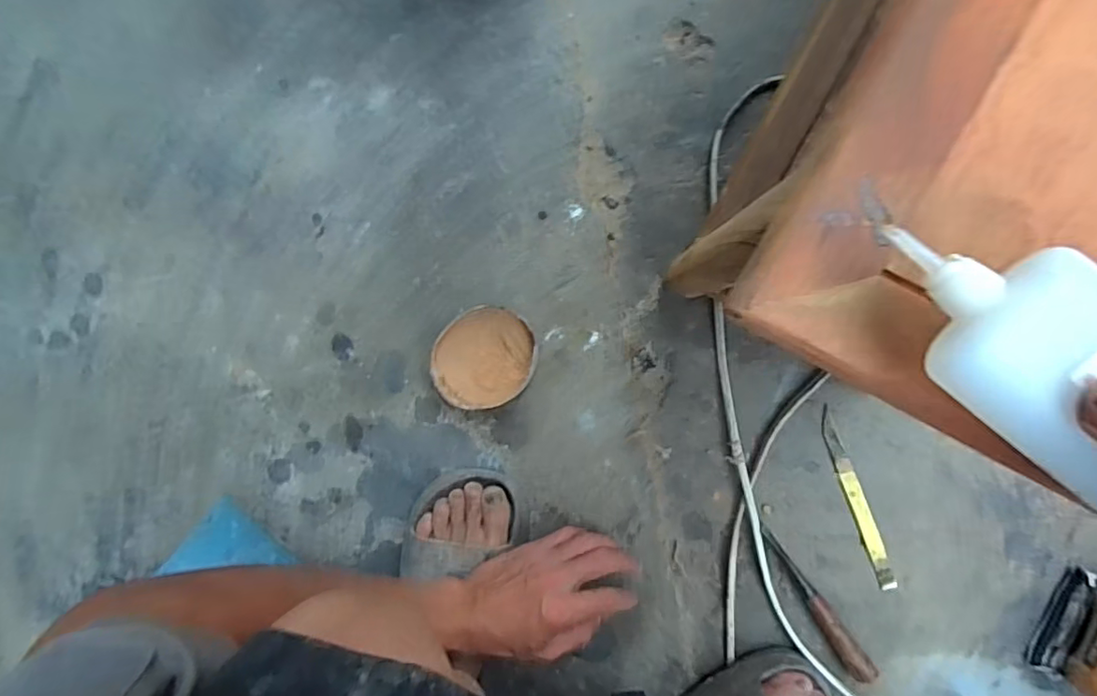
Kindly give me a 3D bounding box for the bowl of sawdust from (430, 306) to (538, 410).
[{"bbox_3d":[-0.059,0.009,0.543,0.098,0.033,0.088,-40,92,7],"label":"bowl of sawdust"}]

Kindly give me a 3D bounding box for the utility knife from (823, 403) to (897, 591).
[{"bbox_3d":[0.293,0.144,0.544,0.019,0.006,0.181,-20,94,6],"label":"utility knife"}]

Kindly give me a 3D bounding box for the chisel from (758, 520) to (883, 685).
[{"bbox_3d":[0.255,0.245,0.547,0.024,0.027,0.170,-35,92,7],"label":"chisel"}]

